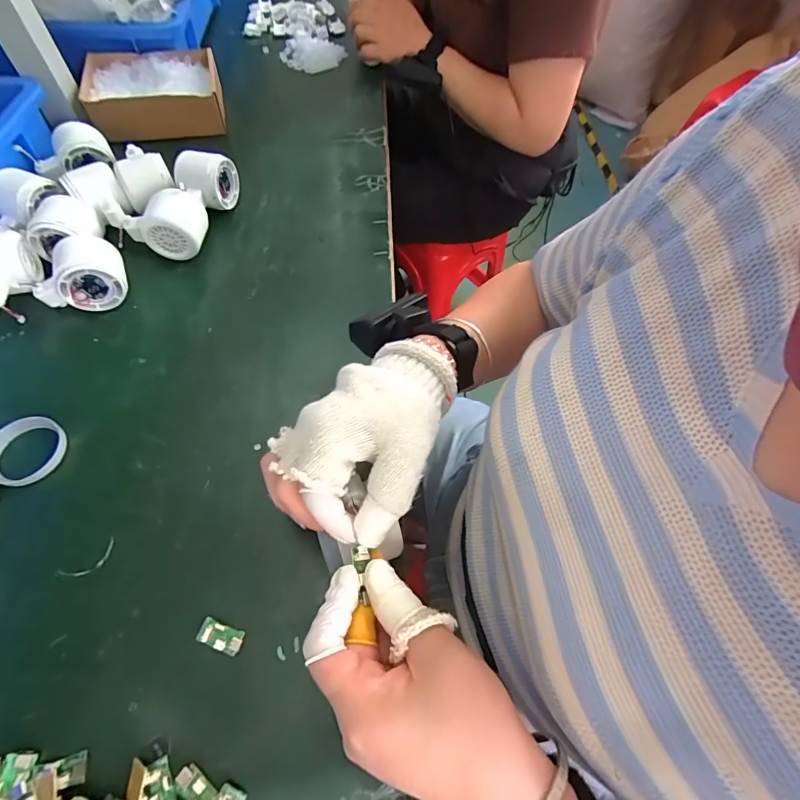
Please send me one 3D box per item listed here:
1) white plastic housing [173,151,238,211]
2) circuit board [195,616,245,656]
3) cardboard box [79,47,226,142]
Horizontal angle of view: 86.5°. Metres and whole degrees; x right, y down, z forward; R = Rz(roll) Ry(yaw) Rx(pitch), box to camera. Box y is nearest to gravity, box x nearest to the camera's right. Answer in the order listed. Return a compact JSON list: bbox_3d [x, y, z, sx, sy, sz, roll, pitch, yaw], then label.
[{"bbox_3d":[-0.224,-0.253,0.491,0.057,0.054,0.061,18,61,6],"label":"white plastic housing"},{"bbox_3d":[-0.127,0.167,0.301,0.033,0.004,0.016,18,61,6],"label":"circuit board"},{"bbox_3d":[-0.334,-0.423,0.585,0.171,0.047,0.139,-8,61,-9],"label":"cardboard box"}]

